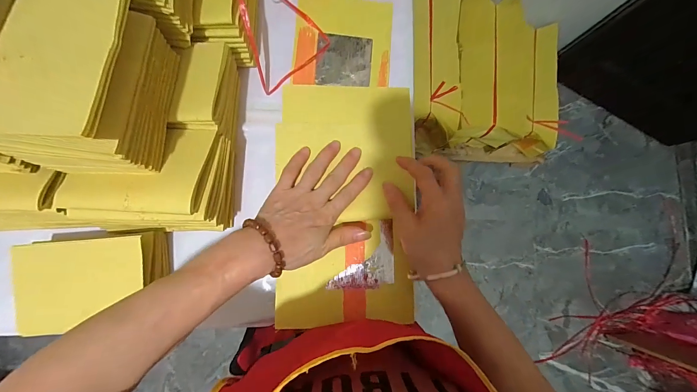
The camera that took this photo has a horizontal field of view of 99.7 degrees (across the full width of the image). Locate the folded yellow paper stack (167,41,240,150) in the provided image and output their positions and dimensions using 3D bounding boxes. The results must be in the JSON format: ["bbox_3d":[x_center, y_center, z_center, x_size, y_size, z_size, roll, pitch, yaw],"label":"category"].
[{"bbox_3d":[-0.187,-0.140,0.396,0.063,0.079,0.122,2,84,-5],"label":"folded yellow paper stack"}]

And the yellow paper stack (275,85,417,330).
[{"bbox_3d":[-0.003,0.006,0.334,0.152,0.024,0.271,0,86,-1],"label":"yellow paper stack"}]

